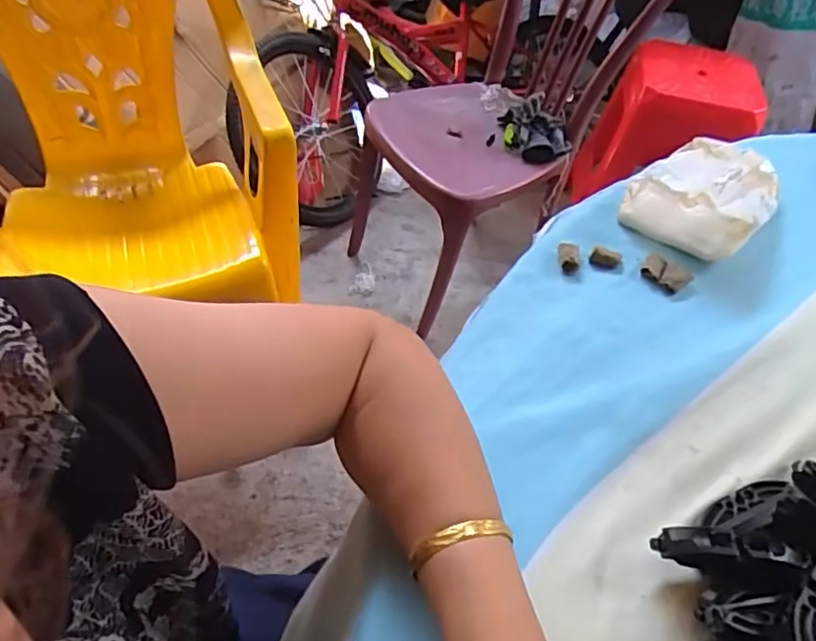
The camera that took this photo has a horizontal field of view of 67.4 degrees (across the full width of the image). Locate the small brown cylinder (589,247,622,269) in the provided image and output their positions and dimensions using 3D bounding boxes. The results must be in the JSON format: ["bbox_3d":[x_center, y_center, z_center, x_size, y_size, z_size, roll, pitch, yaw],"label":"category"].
[{"bbox_3d":[0.160,-0.050,0.494,0.022,0.011,0.015,23,53,13],"label":"small brown cylinder"}]

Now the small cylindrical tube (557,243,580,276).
[{"bbox_3d":[0.130,-0.052,0.493,0.016,0.010,0.030,8,51,2],"label":"small cylindrical tube"}]

